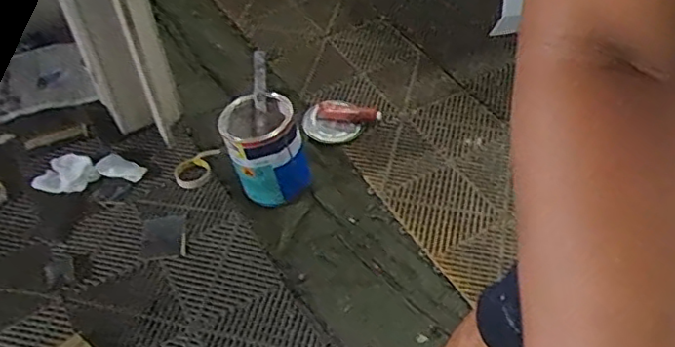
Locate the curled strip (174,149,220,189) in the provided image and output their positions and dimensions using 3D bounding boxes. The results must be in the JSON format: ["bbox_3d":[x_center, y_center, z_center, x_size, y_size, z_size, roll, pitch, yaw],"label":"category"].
[{"bbox_3d":[-0.335,-0.021,1.538,0.082,0.023,0.175,5,33,8],"label":"curled strip"}]

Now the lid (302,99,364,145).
[{"bbox_3d":[-0.010,-0.135,1.634,0.140,0.017,0.140,1,53,-2],"label":"lid"}]

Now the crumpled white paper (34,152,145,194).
[{"bbox_3d":[-0.590,-0.011,1.523,0.256,0.034,0.099,-7,46,-4],"label":"crumpled white paper"}]

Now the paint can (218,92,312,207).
[{"bbox_3d":[-0.168,-0.058,1.444,0.170,0.209,0.186,-2,47,3],"label":"paint can"}]

